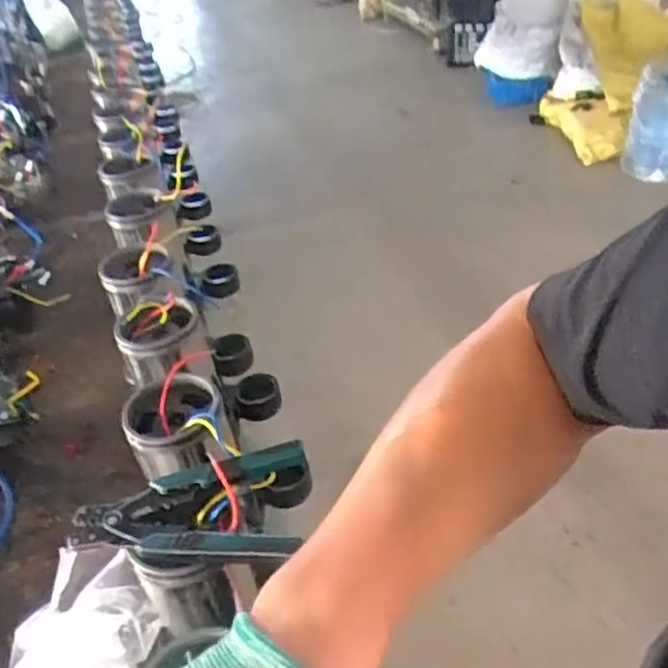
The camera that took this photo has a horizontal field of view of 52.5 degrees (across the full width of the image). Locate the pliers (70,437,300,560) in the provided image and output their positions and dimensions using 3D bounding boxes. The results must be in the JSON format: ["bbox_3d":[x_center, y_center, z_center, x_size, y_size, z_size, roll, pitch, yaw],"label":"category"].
[{"bbox_3d":[-0.112,0.123,0.523,0.170,0.025,0.100,1,39,9],"label":"pliers"}]

